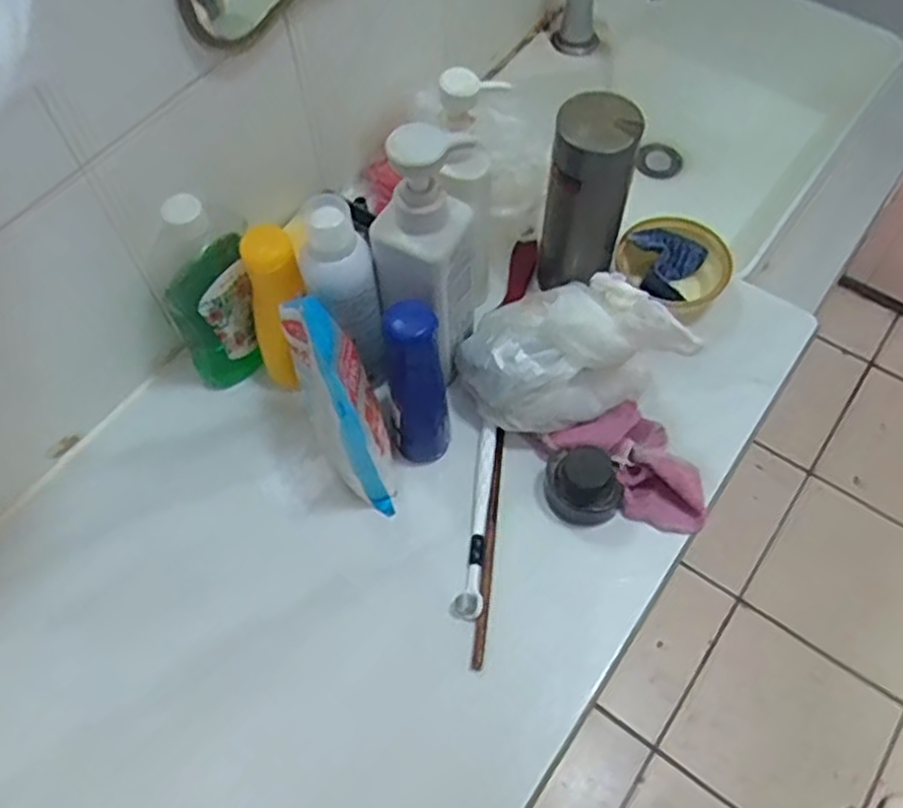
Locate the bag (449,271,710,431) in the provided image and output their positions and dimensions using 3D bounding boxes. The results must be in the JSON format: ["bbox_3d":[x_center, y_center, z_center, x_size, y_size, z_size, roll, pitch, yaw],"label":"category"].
[{"bbox_3d":[0.090,-0.034,0.604,0.161,0.122,0.107,30,65,17],"label":"bag"}]

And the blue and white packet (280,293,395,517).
[{"bbox_3d":[-0.079,0.002,0.578,0.055,0.154,0.119,-18,62,-9],"label":"blue and white packet"}]

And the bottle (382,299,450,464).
[{"bbox_3d":[-0.026,-0.011,0.589,0.046,0.151,0.053,-9,61,-4],"label":"bottle"}]

